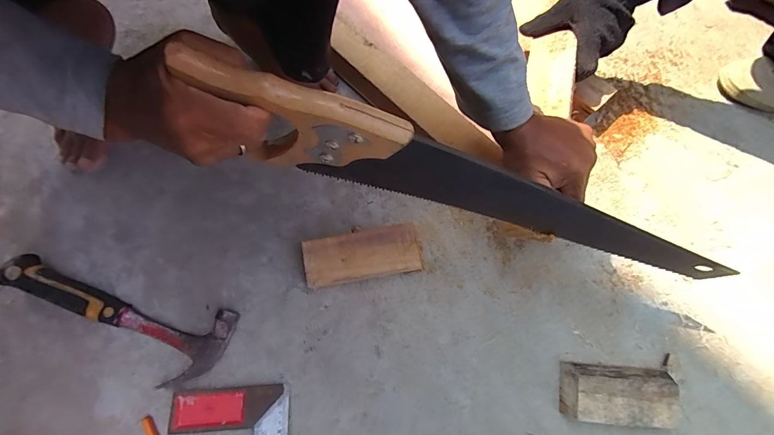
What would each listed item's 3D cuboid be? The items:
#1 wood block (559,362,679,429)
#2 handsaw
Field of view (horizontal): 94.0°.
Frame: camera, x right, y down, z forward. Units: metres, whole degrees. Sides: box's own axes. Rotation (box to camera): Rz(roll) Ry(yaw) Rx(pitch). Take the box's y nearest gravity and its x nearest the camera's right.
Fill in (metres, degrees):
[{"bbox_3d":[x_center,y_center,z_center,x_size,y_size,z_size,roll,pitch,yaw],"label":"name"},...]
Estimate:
[{"bbox_3d":[0.258,0.197,0.406,0.117,0.040,0.060,5,73,-1],"label":"wood block"},{"bbox_3d":[0.074,-0.026,0.339,0.487,0.125,0.032,19,71,-16],"label":"handsaw"}]

